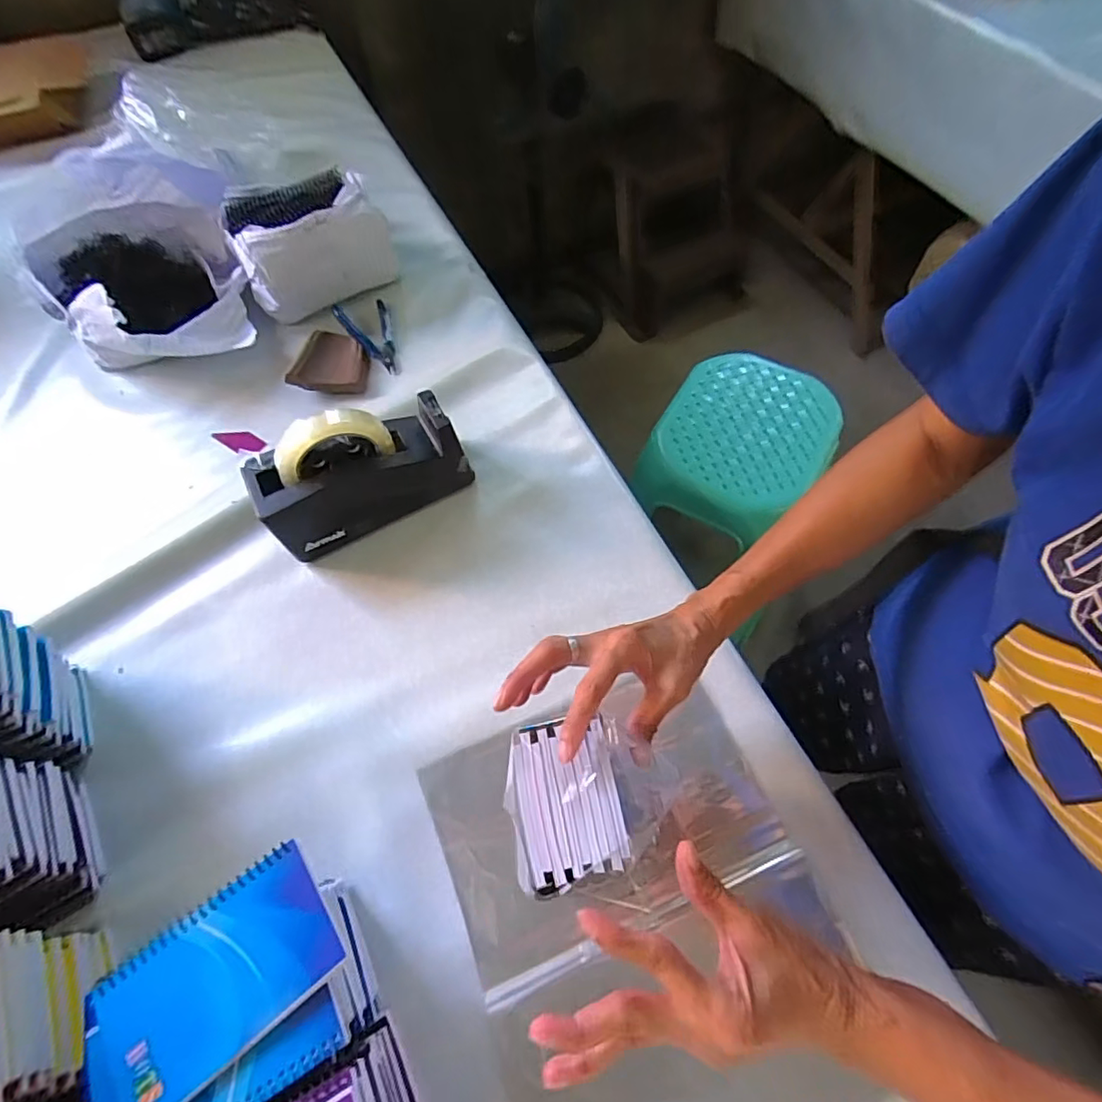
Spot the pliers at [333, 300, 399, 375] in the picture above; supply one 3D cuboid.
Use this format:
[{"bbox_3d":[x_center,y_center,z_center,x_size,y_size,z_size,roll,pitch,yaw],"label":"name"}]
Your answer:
[{"bbox_3d":[-0.224,-0.281,0.718,0.065,0.024,0.124,-31,64,-13],"label":"pliers"}]

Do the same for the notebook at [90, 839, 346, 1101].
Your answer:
[{"bbox_3d":[-0.198,0.252,0.332,0.133,0.009,0.084,-38,66,-17],"label":"notebook"}]

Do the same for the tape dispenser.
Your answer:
[{"bbox_3d":[-0.188,-0.083,0.554,0.198,0.119,0.073,-27,63,-11],"label":"tape dispenser"}]

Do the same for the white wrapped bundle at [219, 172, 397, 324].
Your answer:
[{"bbox_3d":[-0.305,-0.392,0.724,0.182,0.106,0.122,-22,62,-9],"label":"white wrapped bundle"}]

